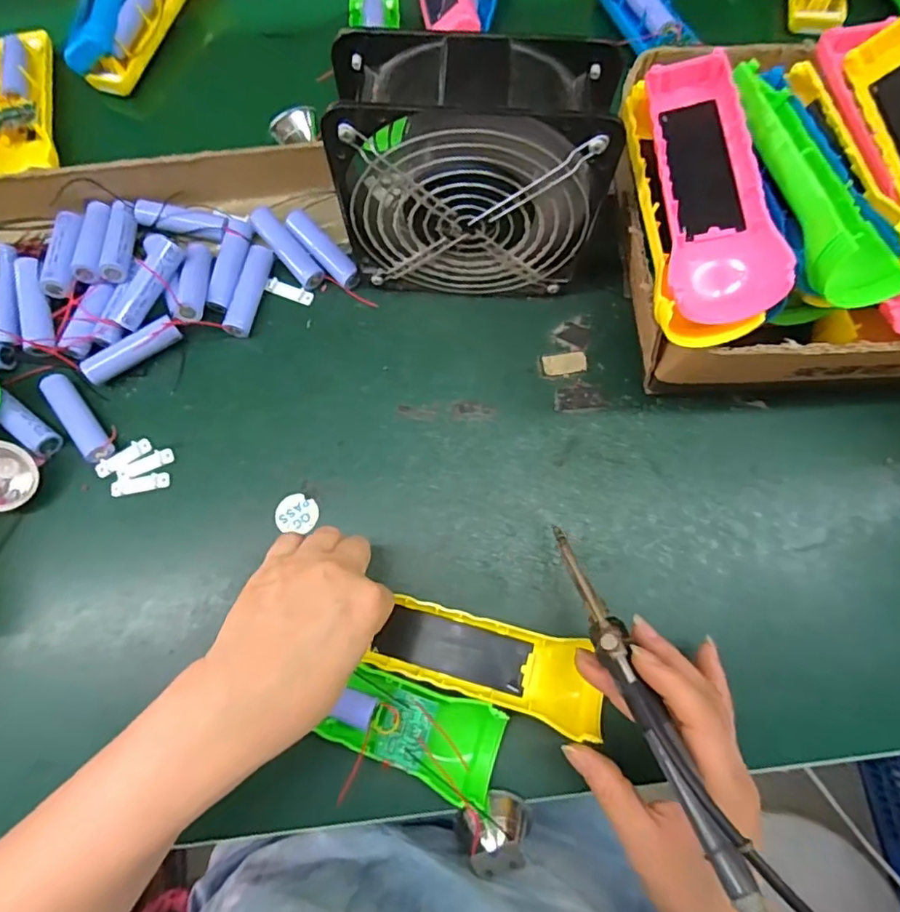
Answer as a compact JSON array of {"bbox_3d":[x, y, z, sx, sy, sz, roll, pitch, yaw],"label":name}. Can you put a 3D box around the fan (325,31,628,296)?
[{"bbox_3d":[0.015,-0.162,0.335,0.152,0.149,0.064,2,75,2],"label":"fan"}]

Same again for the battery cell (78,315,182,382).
[{"bbox_3d":[-0.216,-0.071,0.380,0.065,0.021,0.018,-33,76,-8],"label":"battery cell"}]

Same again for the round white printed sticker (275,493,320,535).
[{"bbox_3d":[-0.099,0.036,0.362,0.027,0.004,0.023,-3,78,-6],"label":"round white printed sticker"}]

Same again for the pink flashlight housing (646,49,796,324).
[{"bbox_3d":[0.128,-0.142,0.282,0.049,0.028,0.158,-1,74,1],"label":"pink flashlight housing"}]

